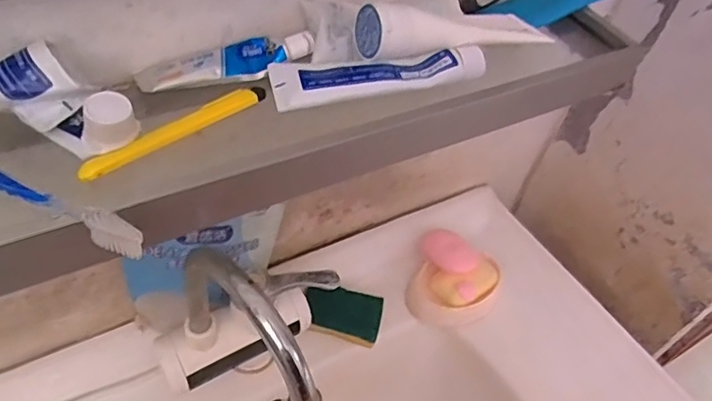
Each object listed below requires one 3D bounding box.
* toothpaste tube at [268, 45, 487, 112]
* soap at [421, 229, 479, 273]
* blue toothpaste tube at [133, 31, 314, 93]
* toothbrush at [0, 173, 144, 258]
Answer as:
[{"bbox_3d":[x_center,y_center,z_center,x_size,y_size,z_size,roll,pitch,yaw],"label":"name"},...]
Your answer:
[{"bbox_3d":[0.017,-0.098,0.418,0.161,0.019,0.040,-10,50,-18],"label":"toothpaste tube"},{"bbox_3d":[0.117,0.064,0.702,0.050,0.022,0.079,-24,56,-28],"label":"soap"},{"bbox_3d":[-0.095,-0.101,0.408,0.128,0.018,0.032,-21,55,-26],"label":"blue toothpaste tube"},{"bbox_3d":[-0.189,-0.008,0.309,0.174,0.012,0.013,25,49,13],"label":"toothbrush"}]

